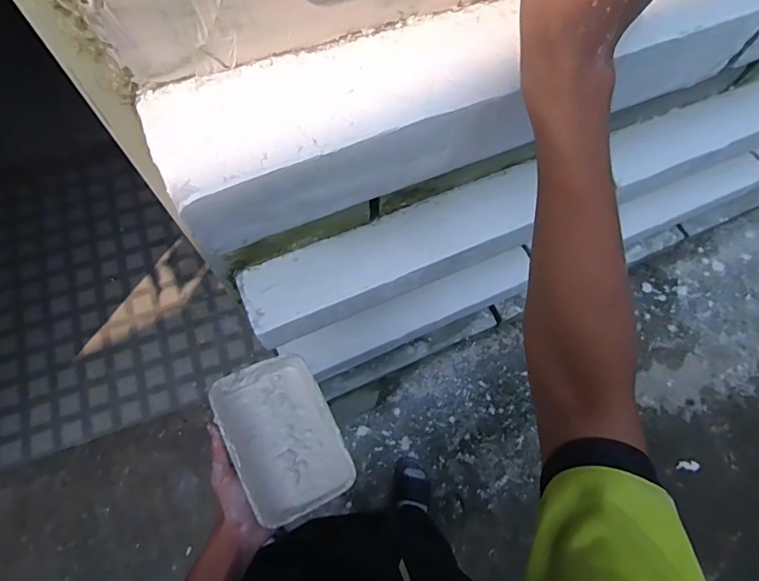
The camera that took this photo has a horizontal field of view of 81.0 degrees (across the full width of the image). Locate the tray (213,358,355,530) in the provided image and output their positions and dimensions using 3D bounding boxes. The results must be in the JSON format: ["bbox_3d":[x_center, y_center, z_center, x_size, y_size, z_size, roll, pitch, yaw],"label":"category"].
[{"bbox_3d":[-0.107,0.161,0.500,0.110,0.043,0.169,-27,70,-13],"label":"tray"}]

